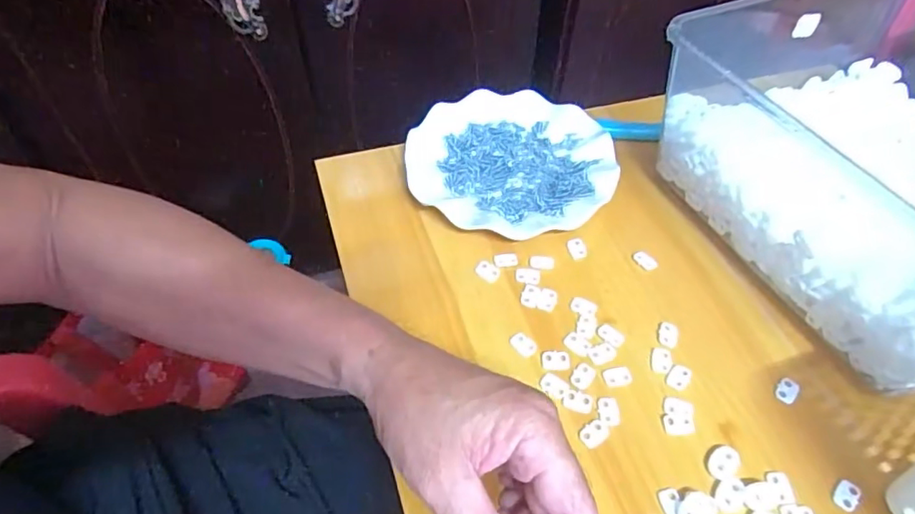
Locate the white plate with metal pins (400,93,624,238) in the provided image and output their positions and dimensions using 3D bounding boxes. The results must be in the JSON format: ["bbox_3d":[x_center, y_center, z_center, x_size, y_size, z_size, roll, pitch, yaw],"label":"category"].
[{"bbox_3d":[0.048,-0.086,0.520,0.180,0.023,0.169,1,51,-1],"label":"white plate with metal pins"}]

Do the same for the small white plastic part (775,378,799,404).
[{"bbox_3d":[0.228,0.092,0.394,0.013,0.004,0.019,27,55,18],"label":"small white plastic part"}]

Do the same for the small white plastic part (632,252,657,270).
[{"bbox_3d":[0.152,0.003,0.464,0.012,0.004,0.019,-35,60,-26],"label":"small white plastic part"}]

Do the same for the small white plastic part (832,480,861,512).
[{"bbox_3d":[0.239,0.145,0.350,0.013,0.004,0.019,37,59,24],"label":"small white plastic part"}]

